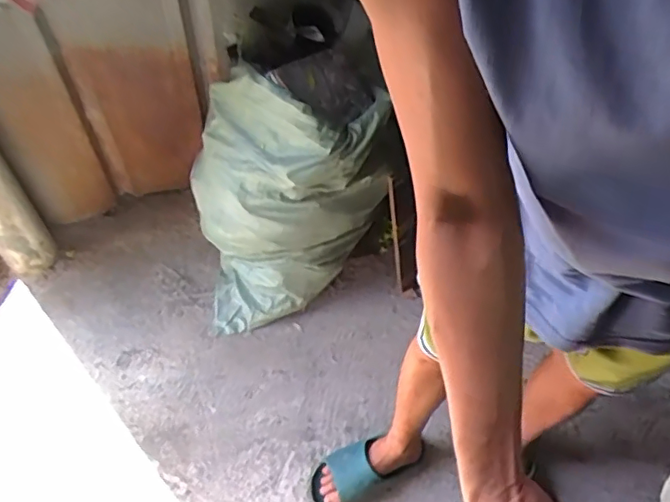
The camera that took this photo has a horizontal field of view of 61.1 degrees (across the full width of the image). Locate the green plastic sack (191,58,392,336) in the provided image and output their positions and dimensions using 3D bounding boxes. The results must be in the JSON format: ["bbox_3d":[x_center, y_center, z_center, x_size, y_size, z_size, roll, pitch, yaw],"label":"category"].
[{"bbox_3d":[-0.118,-0.112,1.235,0.399,0.586,0.258,-21,59,-16],"label":"green plastic sack"}]

